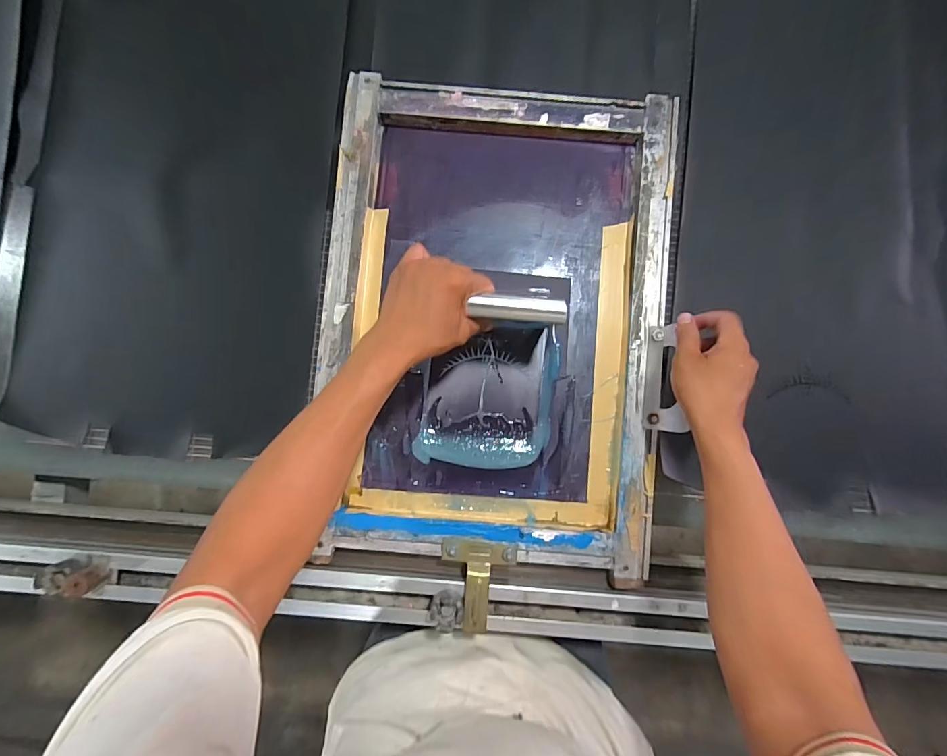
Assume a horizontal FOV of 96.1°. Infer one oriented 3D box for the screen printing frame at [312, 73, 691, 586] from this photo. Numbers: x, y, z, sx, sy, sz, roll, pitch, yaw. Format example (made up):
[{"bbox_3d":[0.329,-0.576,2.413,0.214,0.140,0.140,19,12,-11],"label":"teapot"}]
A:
[{"bbox_3d":[0.025,-0.065,0.509,0.393,0.032,0.547,5,87,0],"label":"screen printing frame"}]

